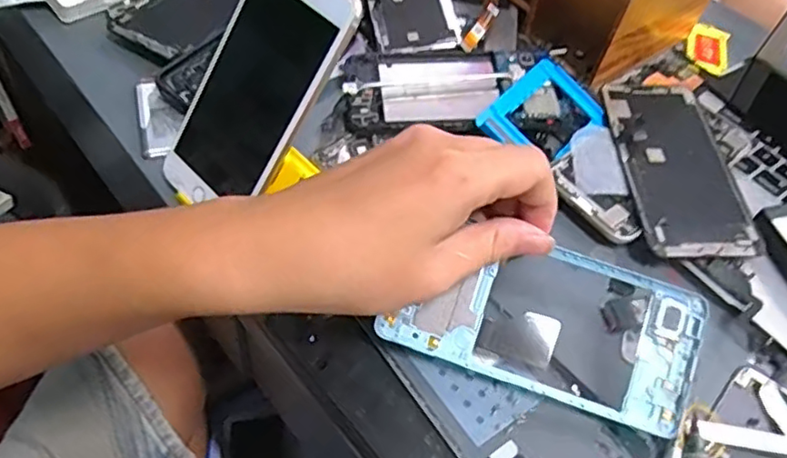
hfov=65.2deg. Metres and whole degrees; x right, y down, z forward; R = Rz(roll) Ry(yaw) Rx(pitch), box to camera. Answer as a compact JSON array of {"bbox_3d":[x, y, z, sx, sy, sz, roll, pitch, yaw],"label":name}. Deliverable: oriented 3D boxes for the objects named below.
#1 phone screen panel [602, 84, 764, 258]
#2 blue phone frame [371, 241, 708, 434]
[{"bbox_3d":[0.193,-0.047,0.420,0.072,0.008,0.150,0,55,-3],"label":"phone screen panel"},{"bbox_3d":[0.078,0.045,0.313,0.153,0.004,0.074,19,79,4],"label":"blue phone frame"}]

